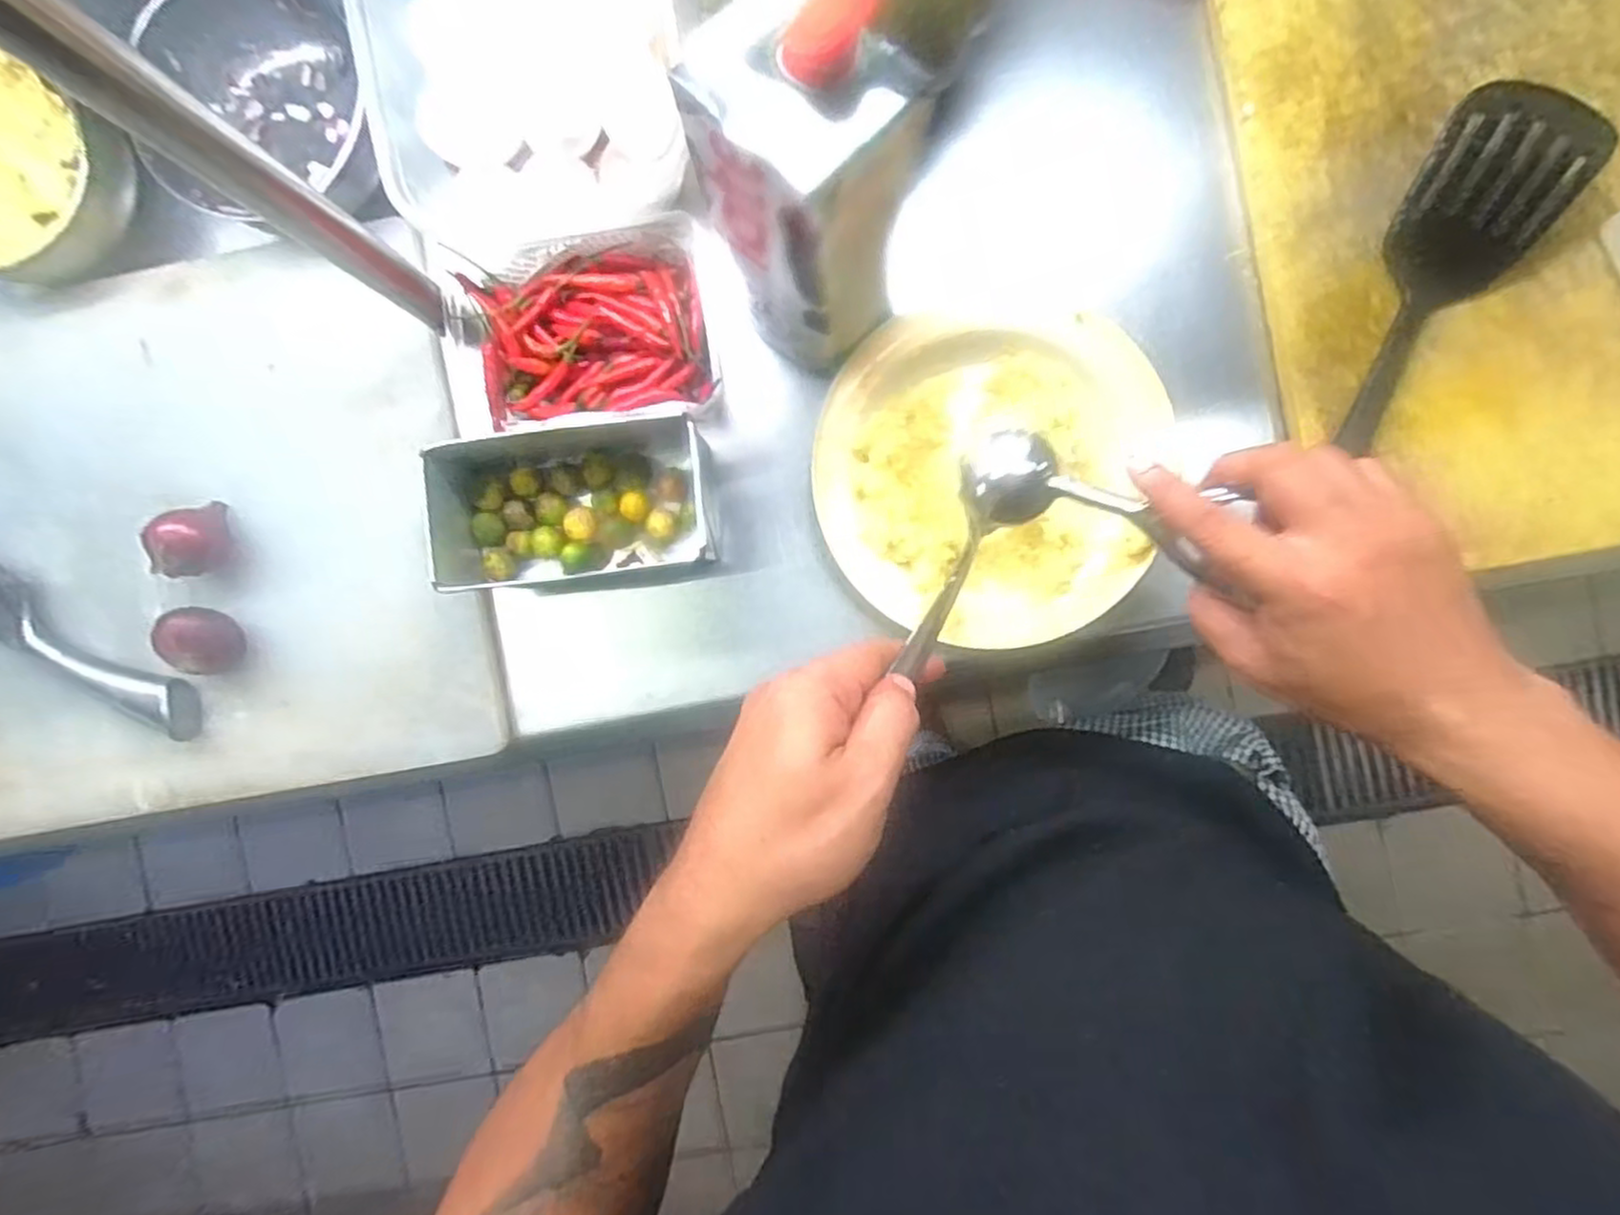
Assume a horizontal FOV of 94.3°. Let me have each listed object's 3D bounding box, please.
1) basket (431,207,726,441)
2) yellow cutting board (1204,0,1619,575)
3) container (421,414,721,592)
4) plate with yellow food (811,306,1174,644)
[{"bbox_3d":[-0.145,-0.170,0.467,0.176,0.049,0.122,-7,90,3],"label":"basket"},{"bbox_3d":[0.574,-0.256,0.425,0.616,0.040,0.405,-11,90,3],"label":"yellow cutting board"},{"bbox_3d":[-0.144,-0.064,0.467,0.164,0.060,0.094,-5,91,4],"label":"container"},{"bbox_3d":[0.102,-0.077,0.443,0.194,0.025,0.190,6,91,3],"label":"plate with yellow food"}]

